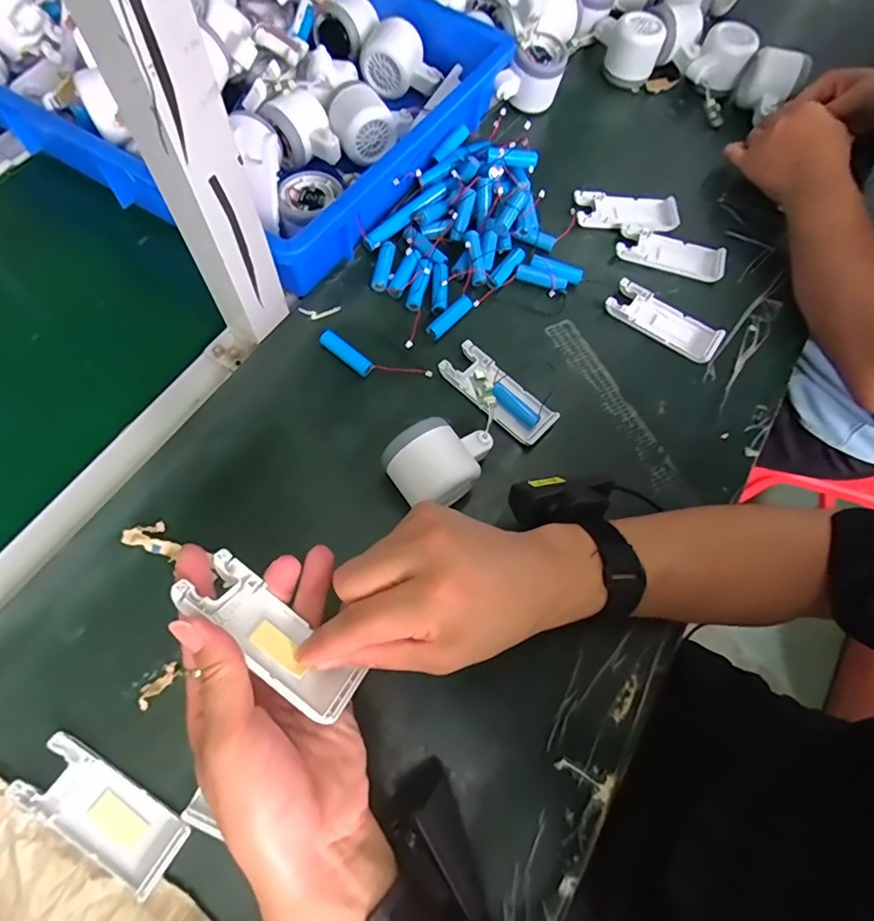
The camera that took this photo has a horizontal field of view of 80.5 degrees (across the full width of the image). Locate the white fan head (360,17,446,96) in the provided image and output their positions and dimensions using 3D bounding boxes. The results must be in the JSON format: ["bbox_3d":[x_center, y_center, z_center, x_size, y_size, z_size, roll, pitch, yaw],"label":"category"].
[{"bbox_3d":[-0.042,-0.423,0.561,0.065,0.053,0.080,-44,100,-14],"label":"white fan head"}]

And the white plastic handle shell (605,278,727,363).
[{"bbox_3d":[0.207,-0.127,0.471,0.103,0.012,0.038,35,69,10],"label":"white plastic handle shell"}]

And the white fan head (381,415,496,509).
[{"bbox_3d":[0.007,-0.001,0.391,0.086,0.055,0.061,-33,74,-16],"label":"white fan head"}]

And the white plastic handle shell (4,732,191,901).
[{"bbox_3d":[-0.199,0.208,0.306,0.100,0.012,0.037,31,69,9],"label":"white plastic handle shell"}]

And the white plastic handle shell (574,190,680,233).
[{"bbox_3d":[0.190,-0.250,0.519,0.099,0.011,0.043,6,67,-2],"label":"white plastic handle shell"}]

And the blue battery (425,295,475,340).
[{"bbox_3d":[0.012,-0.127,0.459,0.050,0.014,0.014,-42,76,-19],"label":"blue battery"}]

